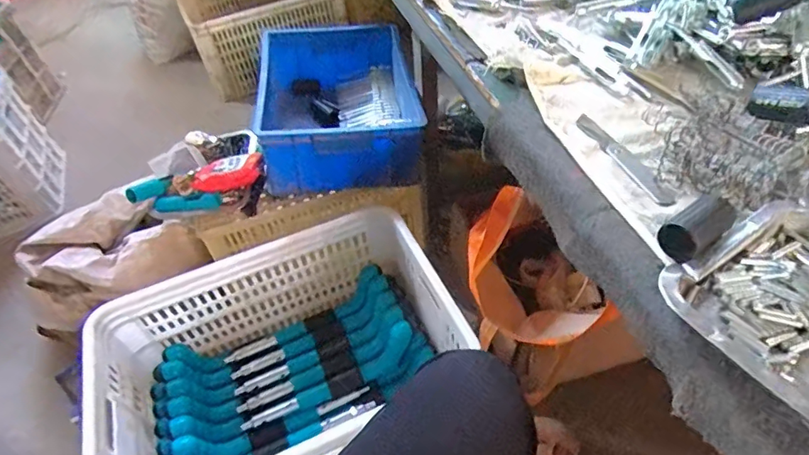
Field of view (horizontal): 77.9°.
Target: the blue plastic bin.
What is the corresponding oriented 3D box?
[{"bbox_3d":[-0.136,-0.254,1.025,0.314,0.169,0.392,-13,47,-6],"label":"blue plastic bin"}]

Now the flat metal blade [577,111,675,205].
[{"bbox_3d":[0.220,-0.071,0.505,0.023,0.004,0.145,-17,48,-10],"label":"flat metal blade"}]

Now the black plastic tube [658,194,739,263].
[{"bbox_3d":[0.236,0.002,0.405,0.064,0.027,0.033,-30,51,-20],"label":"black plastic tube"}]

